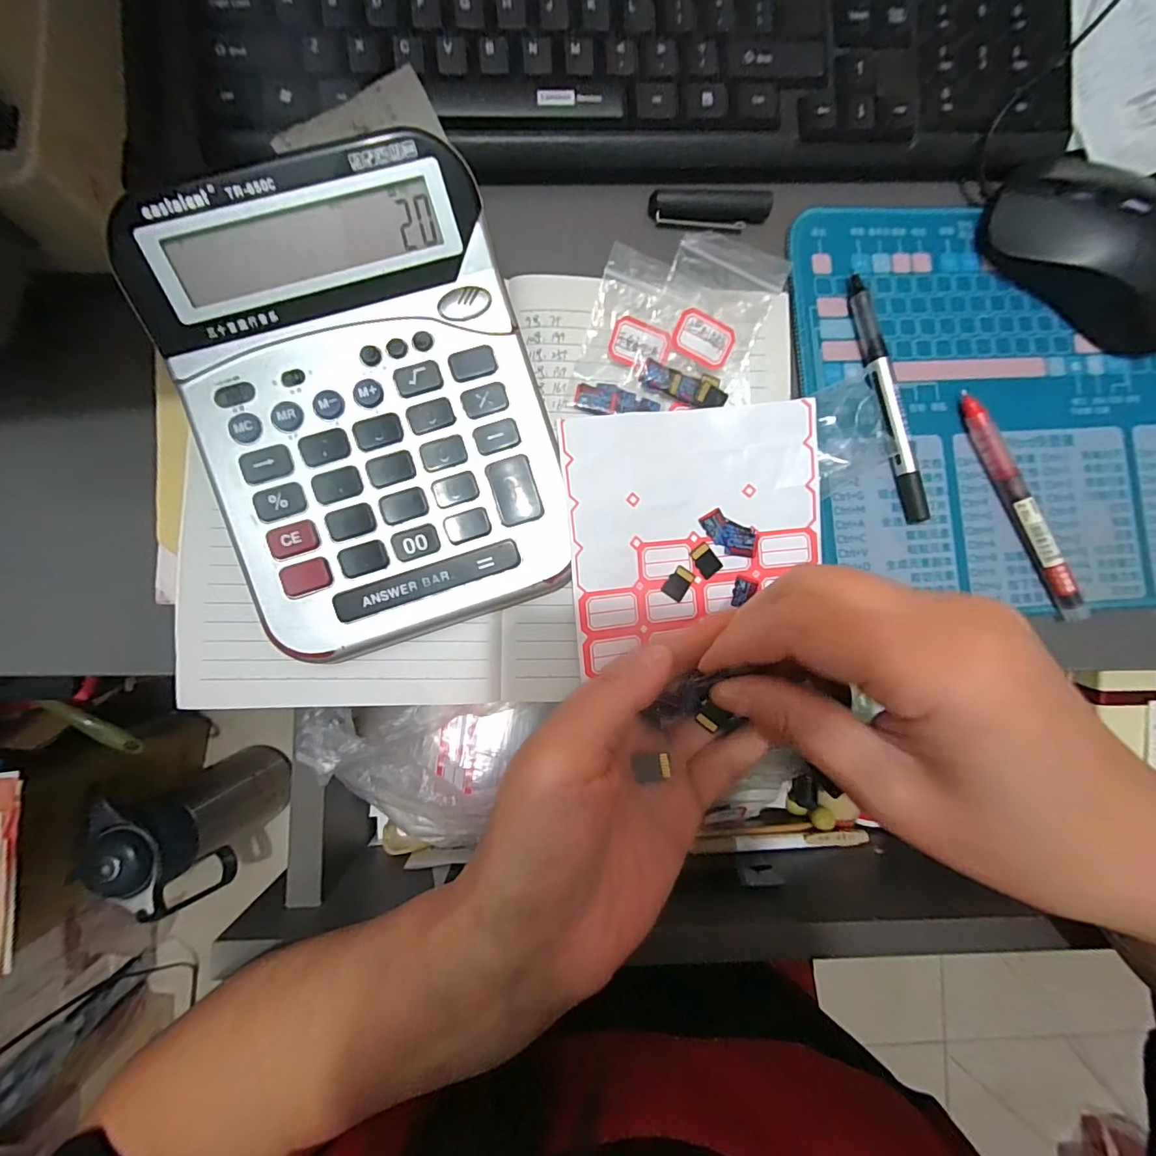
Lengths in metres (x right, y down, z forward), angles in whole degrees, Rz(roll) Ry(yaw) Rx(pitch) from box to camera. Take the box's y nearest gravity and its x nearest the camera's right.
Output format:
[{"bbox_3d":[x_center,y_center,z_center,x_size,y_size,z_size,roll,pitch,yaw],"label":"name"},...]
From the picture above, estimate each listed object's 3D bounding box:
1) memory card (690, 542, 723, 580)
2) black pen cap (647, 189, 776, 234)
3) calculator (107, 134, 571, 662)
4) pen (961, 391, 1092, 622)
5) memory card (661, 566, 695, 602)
[{"bbox_3d":[0.059,-0.008,0.232,0.012,0.004,0.015,-40,97,-7],"label":"memory card"},{"bbox_3d":[0.065,-0.181,0.245,0.058,0.009,0.014,-1,86,-4],"label":"black pen cap"},{"bbox_3d":[-0.084,-0.067,0.201,0.136,0.037,0.181,-18,87,-5],"label":"calculator"},{"bbox_3d":[0.214,-0.035,0.240,0.007,0.014,0.118,-24,88,-5],"label":"pen"},{"bbox_3d":[0.046,0.002,0.229,0.011,0.004,0.015,32,85,-8],"label":"memory card"}]

